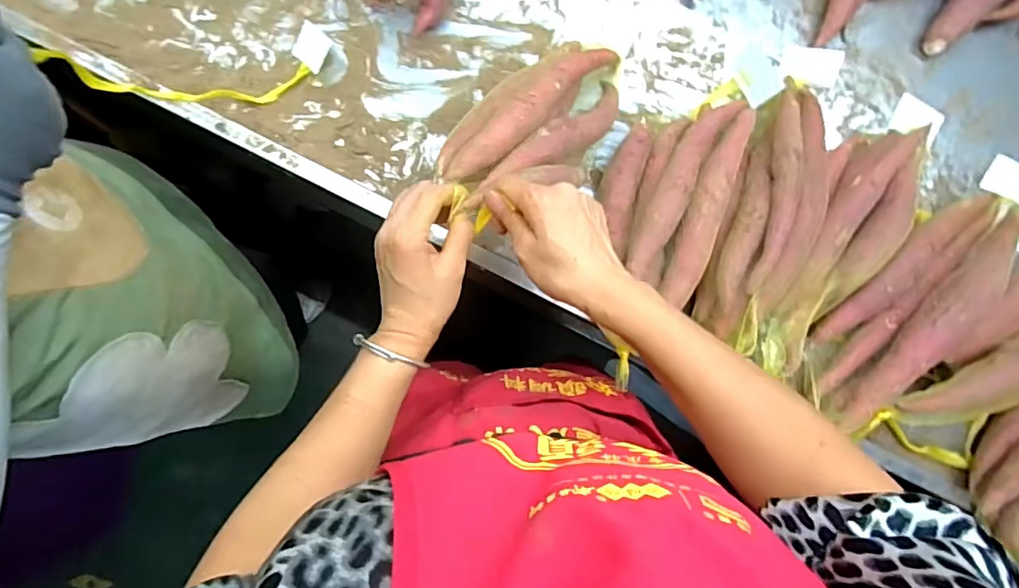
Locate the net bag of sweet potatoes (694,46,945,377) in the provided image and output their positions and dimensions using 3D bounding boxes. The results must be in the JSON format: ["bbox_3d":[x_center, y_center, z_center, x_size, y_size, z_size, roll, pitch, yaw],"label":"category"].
[{"bbox_3d":[0.331,-0.095,0.601,0.165,0.098,0.357,26,87,-4],"label":"net bag of sweet potatoes"}]

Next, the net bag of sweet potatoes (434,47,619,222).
[{"bbox_3d":[0.035,-0.165,0.547,0.123,0.055,0.277,45,55,-3],"label":"net bag of sweet potatoes"}]

